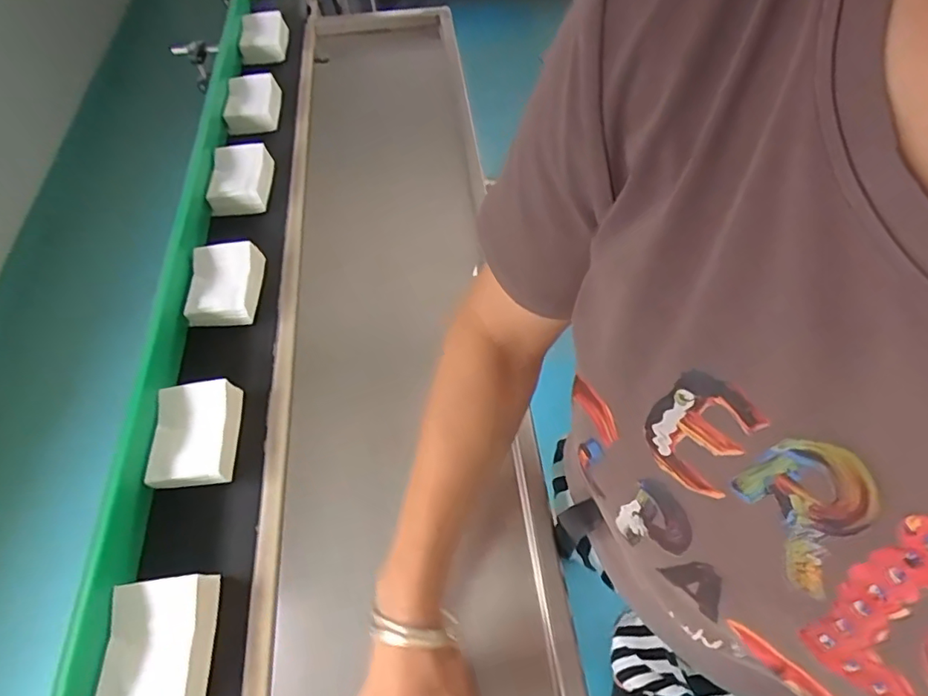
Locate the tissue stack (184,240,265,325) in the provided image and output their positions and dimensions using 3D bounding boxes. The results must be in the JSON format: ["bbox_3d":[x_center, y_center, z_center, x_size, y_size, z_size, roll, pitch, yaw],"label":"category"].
[{"bbox_3d":[-0.282,-0.075,0.644,0.075,0.039,0.102,-7,57,-3],"label":"tissue stack"}]

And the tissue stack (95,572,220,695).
[{"bbox_3d":[-0.243,0.239,0.437,0.069,0.035,0.103,-7,57,-3],"label":"tissue stack"}]

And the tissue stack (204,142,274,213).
[{"bbox_3d":[-0.304,-0.233,0.744,0.070,0.046,0.101,-3,57,0],"label":"tissue stack"}]

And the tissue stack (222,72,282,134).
[{"bbox_3d":[-0.325,-0.377,0.842,0.076,0.038,0.101,-11,57,-5],"label":"tissue stack"}]

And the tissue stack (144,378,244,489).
[{"bbox_3d":[-0.262,0.085,0.536,0.074,0.031,0.105,-7,57,-2],"label":"tissue stack"}]

